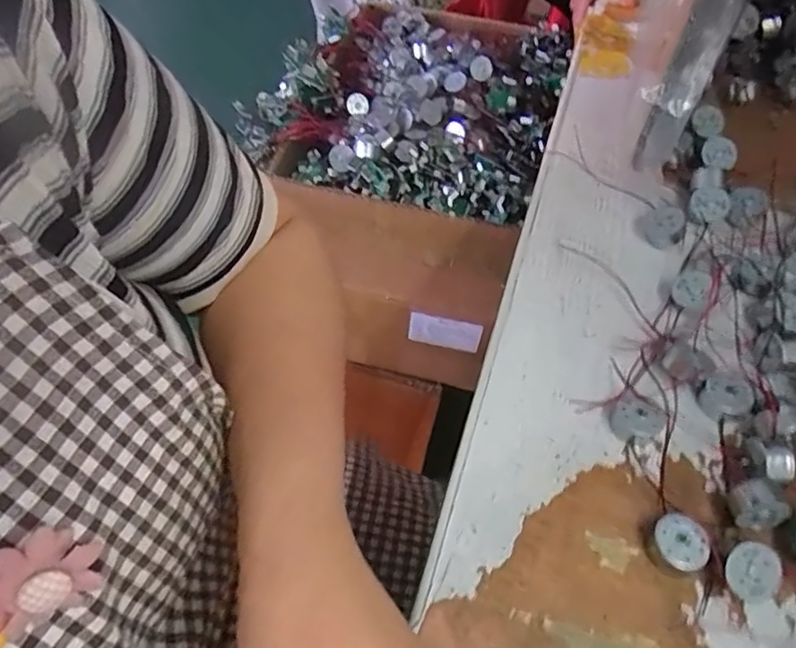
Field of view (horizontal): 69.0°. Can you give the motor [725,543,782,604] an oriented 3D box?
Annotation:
[{"bbox_3d":[0.153,0.108,0.251,0.025,0.010,0.025,0,86,3],"label":"motor"}]

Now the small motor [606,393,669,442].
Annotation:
[{"bbox_3d":[0.122,0.048,0.296,0.024,0.015,0.020,21,58,14],"label":"small motor"}]

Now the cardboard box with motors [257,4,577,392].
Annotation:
[{"bbox_3d":[0.029,-0.177,0.717,0.253,0.268,0.367,14,56,6],"label":"cardboard box with motors"}]

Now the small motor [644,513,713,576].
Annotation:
[{"bbox_3d":[0.126,0.100,0.262,0.021,0.016,0.023,0,56,0],"label":"small motor"}]

